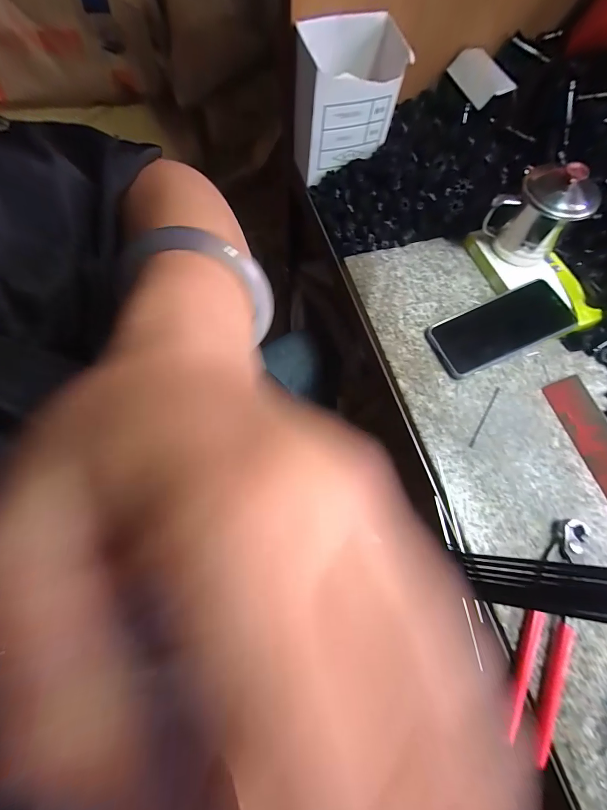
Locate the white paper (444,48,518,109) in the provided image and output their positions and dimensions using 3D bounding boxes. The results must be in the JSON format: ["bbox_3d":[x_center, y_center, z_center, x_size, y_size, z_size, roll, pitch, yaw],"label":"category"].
[{"bbox_3d":[0.245,-0.460,0.466,0.056,0.009,0.085,-34,87,8],"label":"white paper"}]

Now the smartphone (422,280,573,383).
[{"bbox_3d":[0.234,-0.092,0.402,0.155,0.014,0.075,-24,68,1],"label":"smartphone"}]

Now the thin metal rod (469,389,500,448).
[{"bbox_3d":[0.208,0.012,0.381,0.004,0.004,0.086,33,72,9],"label":"thin metal rod"}]

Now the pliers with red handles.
[{"bbox_3d":[0.231,0.197,0.301,0.041,0.016,0.199,24,70,6],"label":"pliers with red handles"}]

